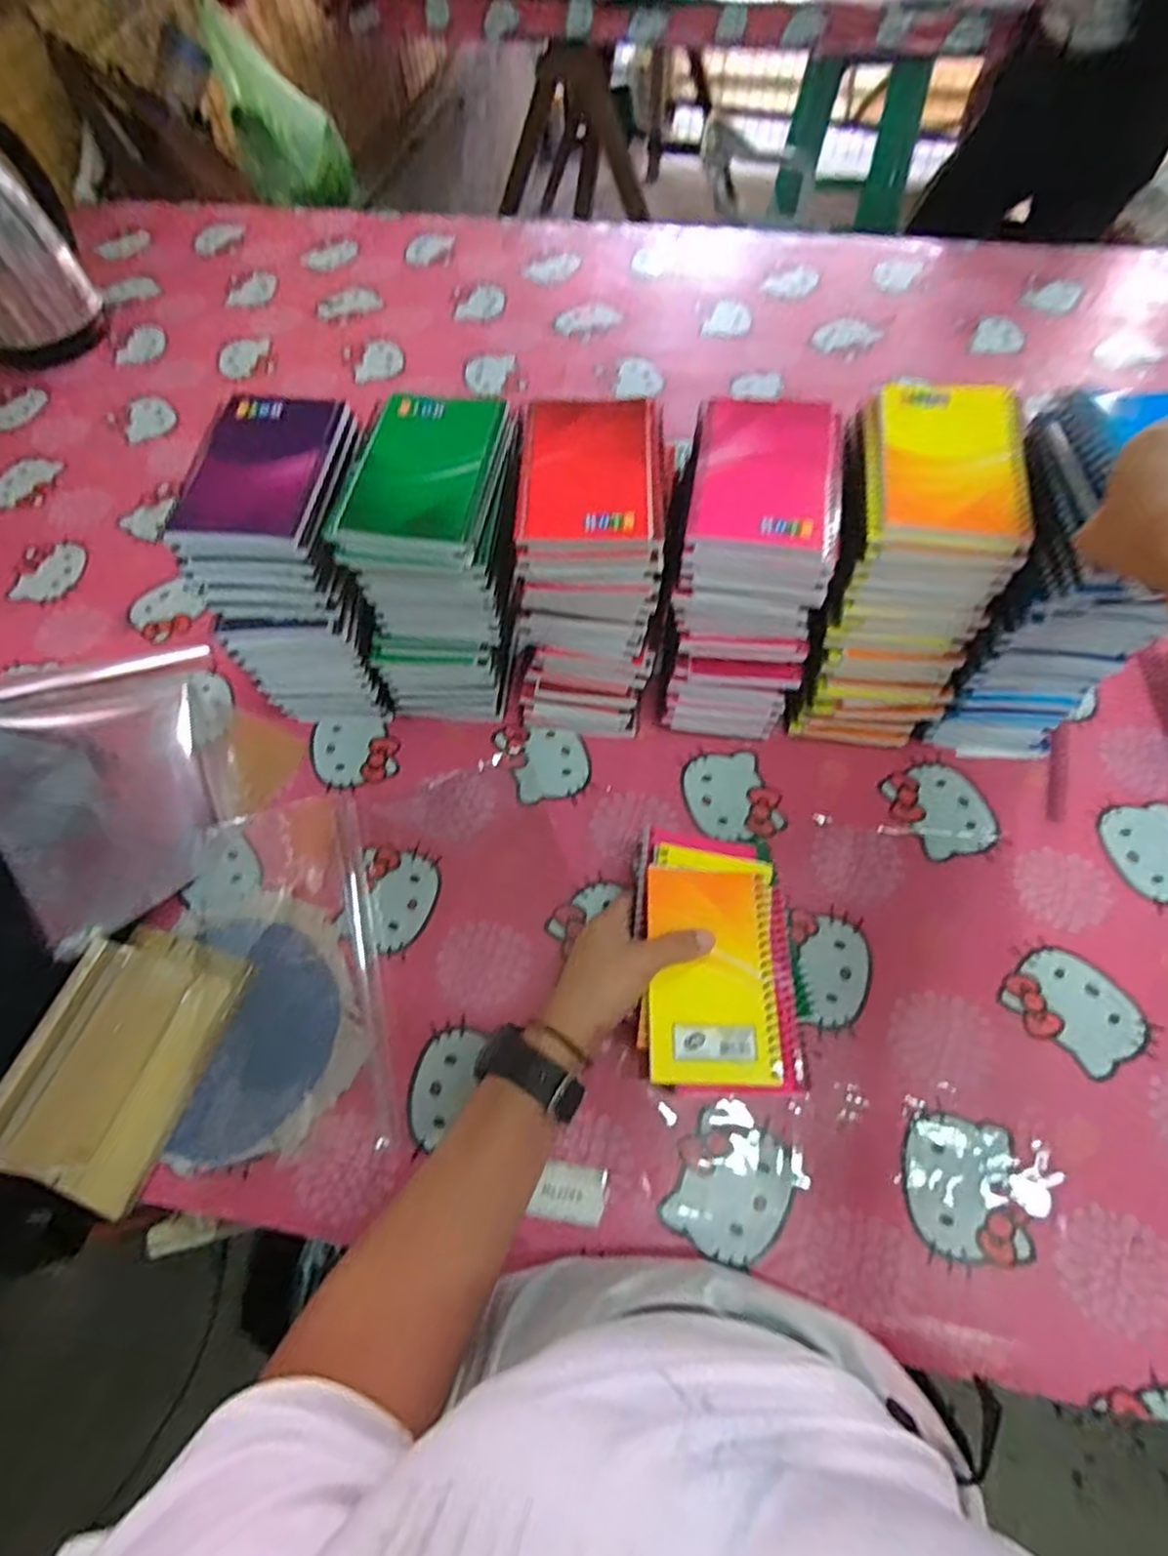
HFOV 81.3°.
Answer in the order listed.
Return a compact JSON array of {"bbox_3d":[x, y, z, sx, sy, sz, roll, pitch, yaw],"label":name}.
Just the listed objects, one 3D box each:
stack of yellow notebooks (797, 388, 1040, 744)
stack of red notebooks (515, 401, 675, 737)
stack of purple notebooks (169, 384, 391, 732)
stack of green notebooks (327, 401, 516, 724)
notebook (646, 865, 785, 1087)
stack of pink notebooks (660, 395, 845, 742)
[{"bbox_3d":[0.224,-0.139,0.503,0.104,0.214,0.145,4,62,4],"label":"stack of yellow notebooks"},{"bbox_3d":[0.007,-0.146,0.516,0.102,0.212,0.131,6,63,5],"label":"stack of red notebooks"},{"bbox_3d":[-0.211,-0.150,0.526,0.112,0.218,0.138,-5,62,0],"label":"stack of purple notebooks"},{"bbox_3d":[-0.103,-0.147,0.522,0.107,0.215,0.131,0,62,2],"label":"stack of green notebooks"},{"bbox_3d":[0.082,0.123,0.432,0.083,0.006,0.129,5,67,-5],"label":"notebook"},{"bbox_3d":[0.118,-0.139,0.510,0.097,0.211,0.133,8,63,6],"label":"stack of pink notebooks"}]

